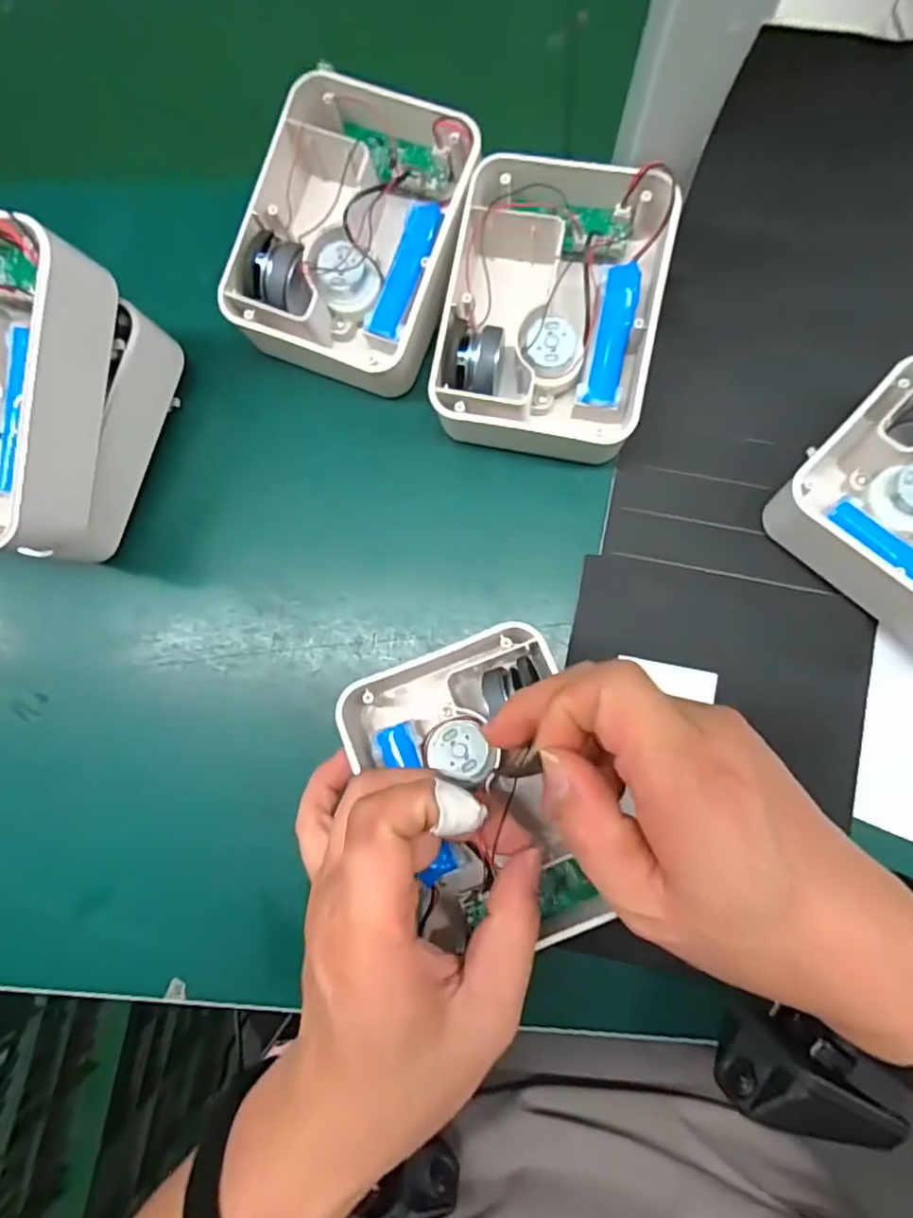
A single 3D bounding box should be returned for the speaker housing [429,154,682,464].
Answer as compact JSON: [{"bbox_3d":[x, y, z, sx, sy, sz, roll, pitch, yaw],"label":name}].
[{"bbox_3d":[0.047,-0.145,0.299,0.101,0.048,0.137,11,84,4],"label":"speaker housing"}]

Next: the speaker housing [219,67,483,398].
[{"bbox_3d":[-0.048,-0.188,0.311,0.106,0.061,0.139,18,85,5],"label":"speaker housing"}]

